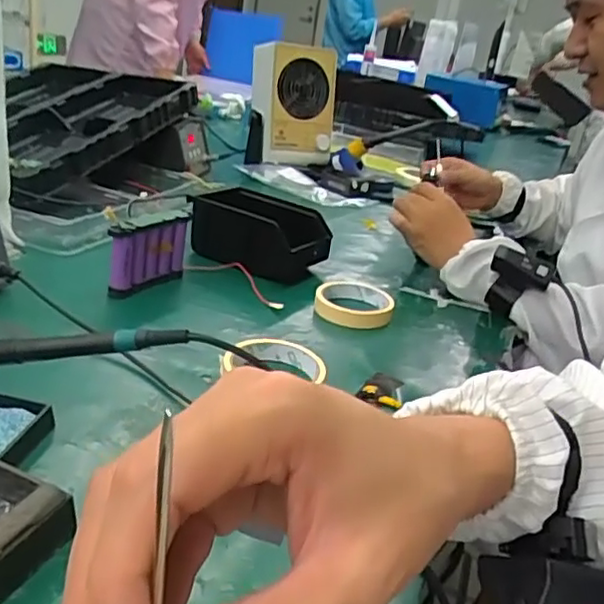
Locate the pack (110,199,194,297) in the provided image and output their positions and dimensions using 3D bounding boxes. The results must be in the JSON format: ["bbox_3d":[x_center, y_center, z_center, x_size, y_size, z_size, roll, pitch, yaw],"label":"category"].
[{"bbox_3d":[-0.168,-0.059,0.712,0.022,0.090,0.114,23,27,28],"label":"pack"}]

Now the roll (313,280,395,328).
[{"bbox_3d":[0.061,-0.001,0.749,0.090,0.020,0.104,10,24,0],"label":"roll"}]

